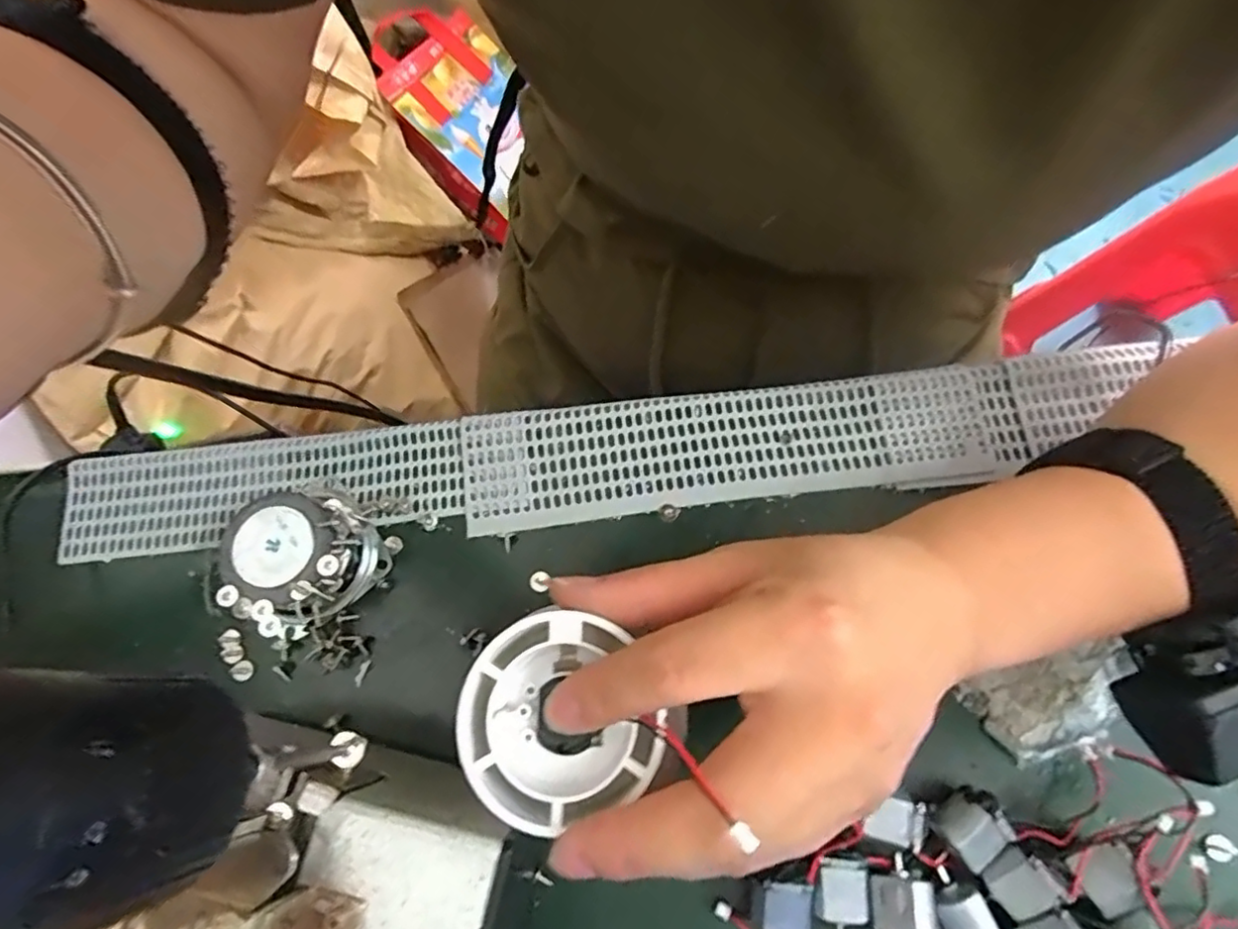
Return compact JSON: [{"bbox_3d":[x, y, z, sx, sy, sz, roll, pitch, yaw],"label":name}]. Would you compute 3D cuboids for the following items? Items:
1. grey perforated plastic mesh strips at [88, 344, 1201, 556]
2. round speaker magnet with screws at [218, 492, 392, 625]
[{"bbox_3d":[-0.009,-0.003,0.264,0.461,0.005,0.051,-6,74,0],"label":"grey perforated plastic mesh strips"},{"bbox_3d":[-0.127,0.036,0.245,0.045,0.030,0.047,-1,74,2],"label":"round speaker magnet with screws"}]

